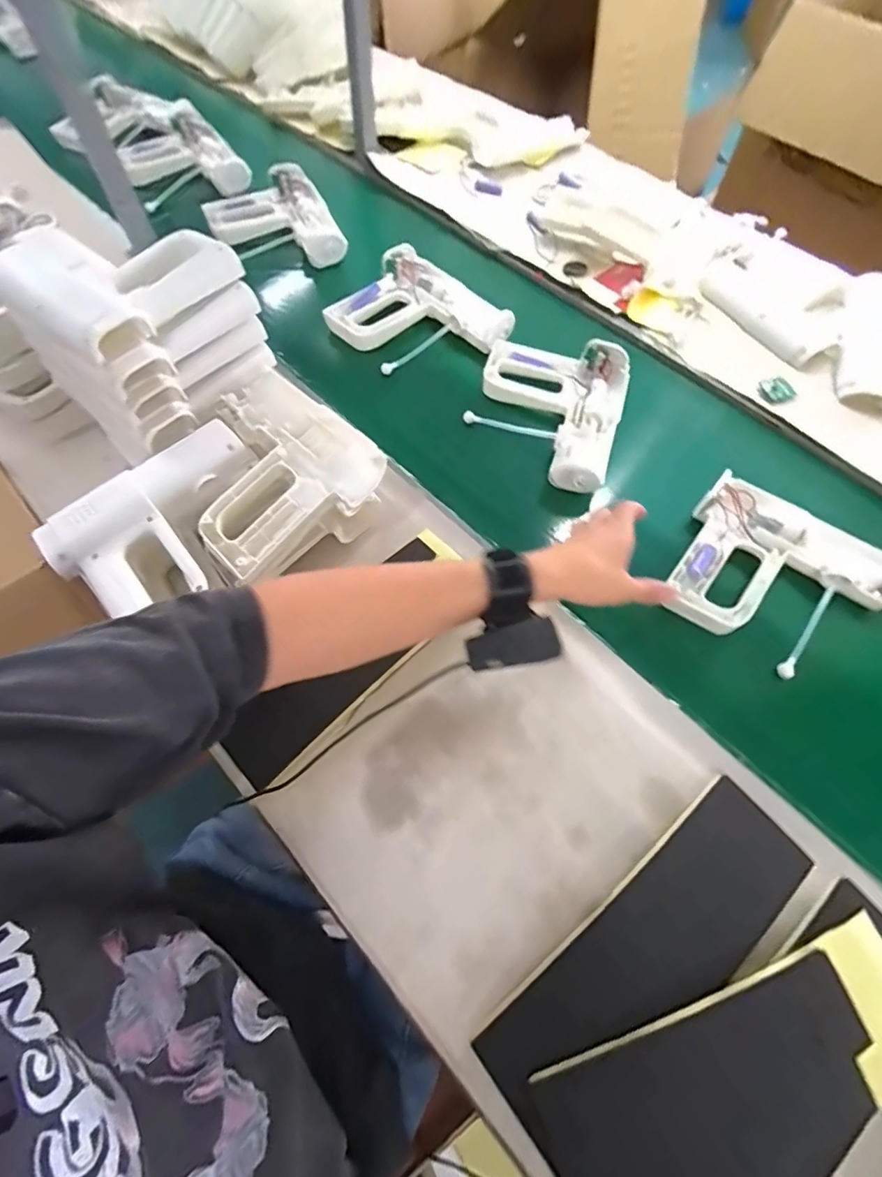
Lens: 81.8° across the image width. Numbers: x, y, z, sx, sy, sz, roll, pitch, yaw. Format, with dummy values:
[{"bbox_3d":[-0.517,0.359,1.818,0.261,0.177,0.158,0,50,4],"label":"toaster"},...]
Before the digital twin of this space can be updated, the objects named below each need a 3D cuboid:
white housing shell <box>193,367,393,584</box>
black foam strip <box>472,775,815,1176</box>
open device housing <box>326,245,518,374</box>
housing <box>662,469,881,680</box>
[{"bbox_3d":[-0.185,-0.124,0.528,0.184,0.043,0.201,-41,72,-18],"label":"white housing shell"},{"bbox_3d":[0.167,0.279,0.396,0.297,0.017,0.090,-35,69,-14],"label":"black foam strip"},{"bbox_3d":[-0.031,-0.380,0.710,0.221,0.040,0.187,42,71,17],"label":"open device housing"},{"bbox_3d":[0.361,-0.006,0.539,0.209,0.041,0.176,30,68,13],"label":"housing"}]

